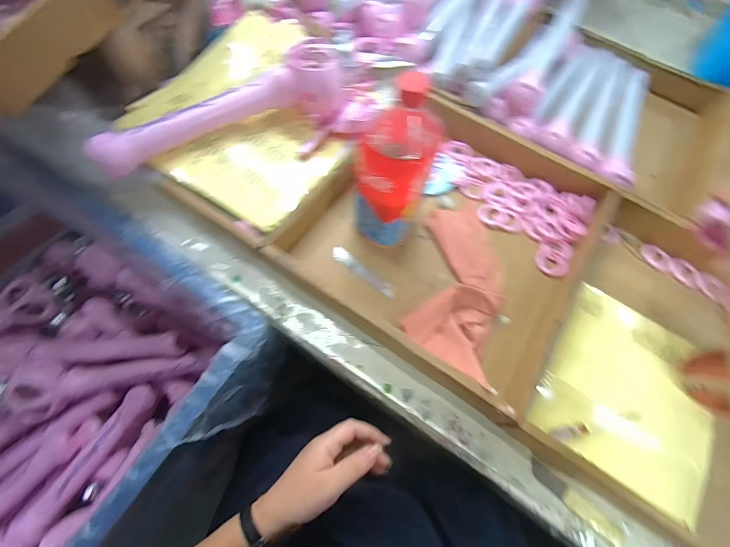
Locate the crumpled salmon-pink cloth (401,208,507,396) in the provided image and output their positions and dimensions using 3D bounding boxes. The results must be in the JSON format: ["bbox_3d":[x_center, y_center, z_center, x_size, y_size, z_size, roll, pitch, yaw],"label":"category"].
[{"bbox_3d":[0.127,0.003,0.444,0.116,0.040,0.256,16,69,4],"label":"crumpled salmon-pink cloth"}]

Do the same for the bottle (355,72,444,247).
[{"bbox_3d":[0.030,-0.107,0.389,0.071,0.215,0.067,1,66,-3],"label":"bottle"}]

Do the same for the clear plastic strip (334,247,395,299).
[{"bbox_3d":[-0.002,-0.002,0.460,0.100,0.004,0.022,38,50,9],"label":"clear plastic strip"}]

